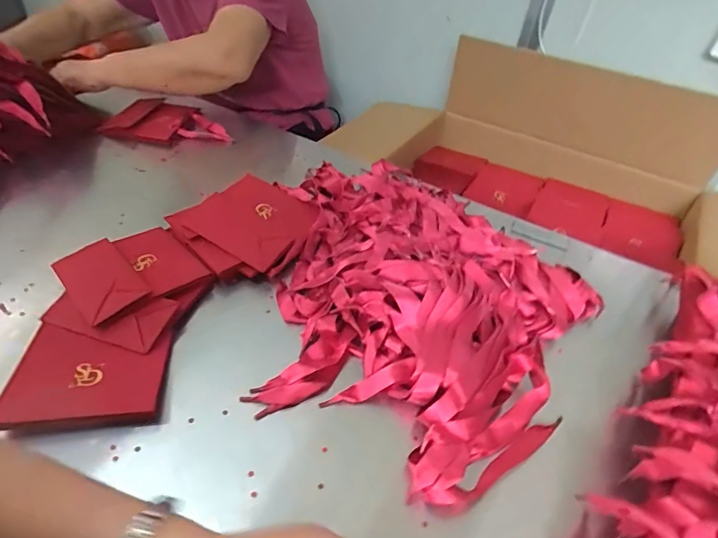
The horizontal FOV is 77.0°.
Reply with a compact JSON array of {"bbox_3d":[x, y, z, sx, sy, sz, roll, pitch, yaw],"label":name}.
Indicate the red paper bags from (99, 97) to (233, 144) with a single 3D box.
[{"bbox_3d":[-0.356,-0.272,0.845,0.229,0.040,0.128,-2,43,-11],"label":"red paper bags"}]

